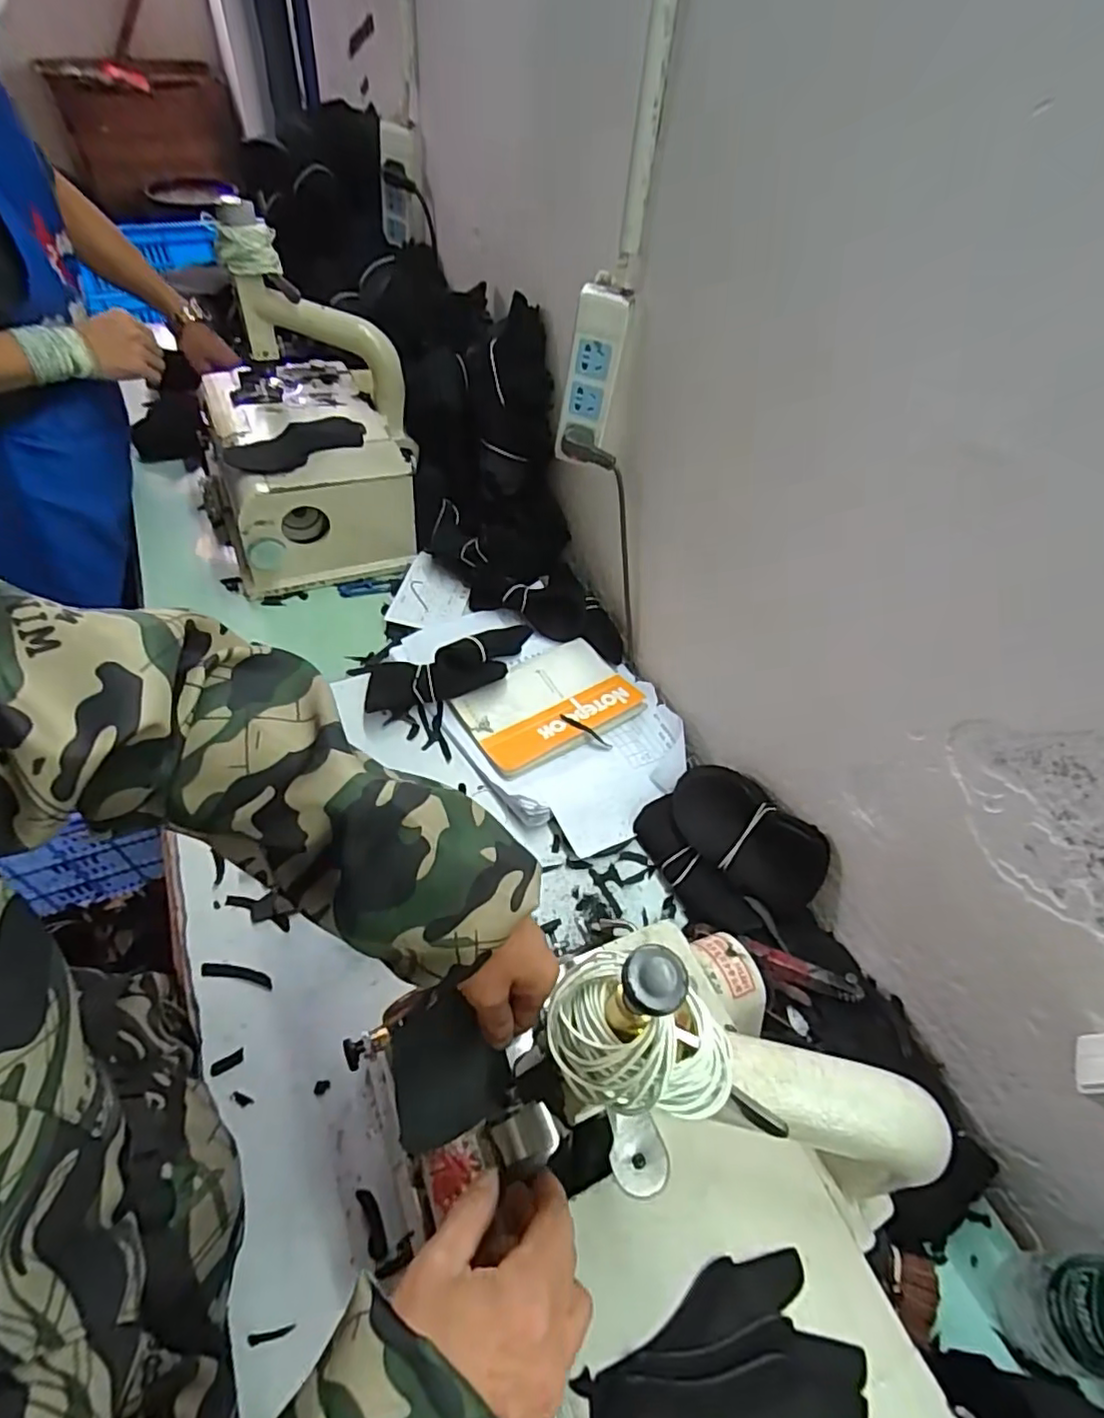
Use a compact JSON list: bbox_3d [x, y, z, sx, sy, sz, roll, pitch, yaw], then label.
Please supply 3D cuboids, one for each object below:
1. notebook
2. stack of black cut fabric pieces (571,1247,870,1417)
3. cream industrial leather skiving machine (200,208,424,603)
[{"bbox_3d":[-0.004,-0.011,0.746,0.199,0.008,0.149,-26,59,-23],"label":"notebook"},{"bbox_3d":[0.082,0.345,0.303,0.148,0.015,0.086,-22,57,-21],"label":"stack of black cut fabric pieces"},{"bbox_3d":[-0.346,-0.405,0.848,0.298,0.306,0.353,-16,55,-17],"label":"cream industrial leather skiving machine"}]

